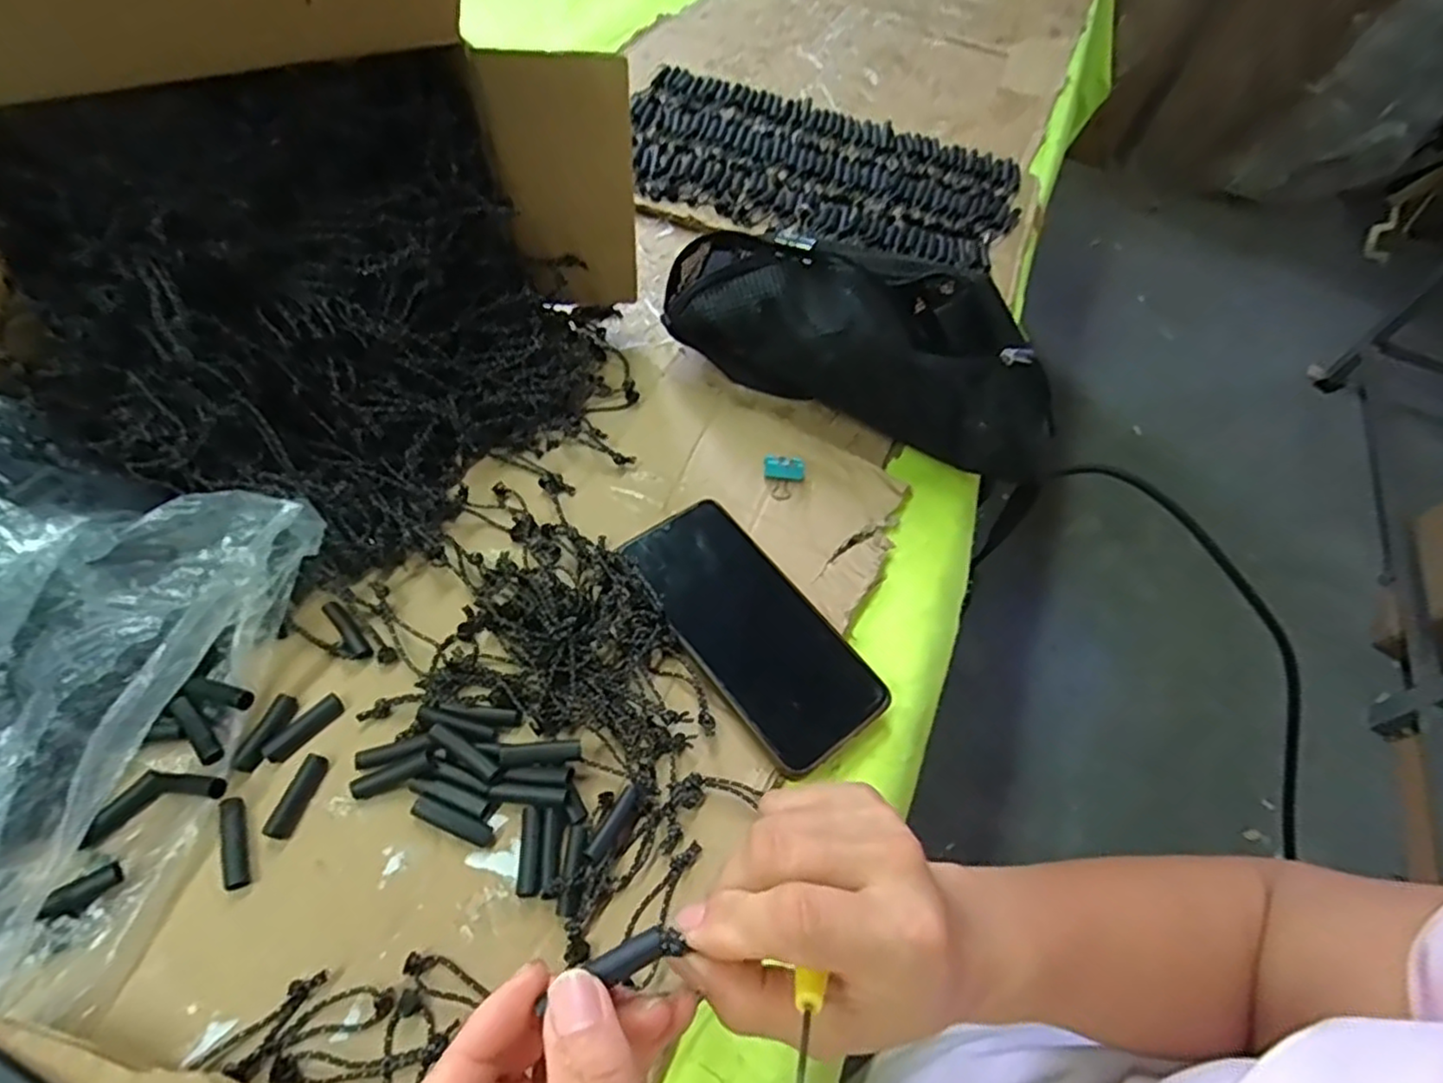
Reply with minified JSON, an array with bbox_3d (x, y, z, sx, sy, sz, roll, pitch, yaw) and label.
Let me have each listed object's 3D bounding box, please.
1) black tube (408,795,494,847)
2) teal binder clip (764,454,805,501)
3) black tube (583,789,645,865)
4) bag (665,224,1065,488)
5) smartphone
[{"bbox_3d":[-0.121,0.128,0.314,0.039,0.006,0.010,26,57,-2],"label":"black tube"},{"bbox_3d":[0.042,-0.044,0.453,0.027,0.011,0.034,-2,57,-9],"label":"teal binder clip"},{"bbox_3d":[-0.050,0.131,0.322,0.009,0.012,0.038,26,43,14],"label":"black tube"},{"bbox_3d":[0.098,-0.140,0.467,0.280,0.095,0.082,23,55,7],"label":"bag"},{"bbox_3d":[0.016,0.045,0.386,0.074,0.015,0.158,-31,65,-24],"label":"smartphone"}]

